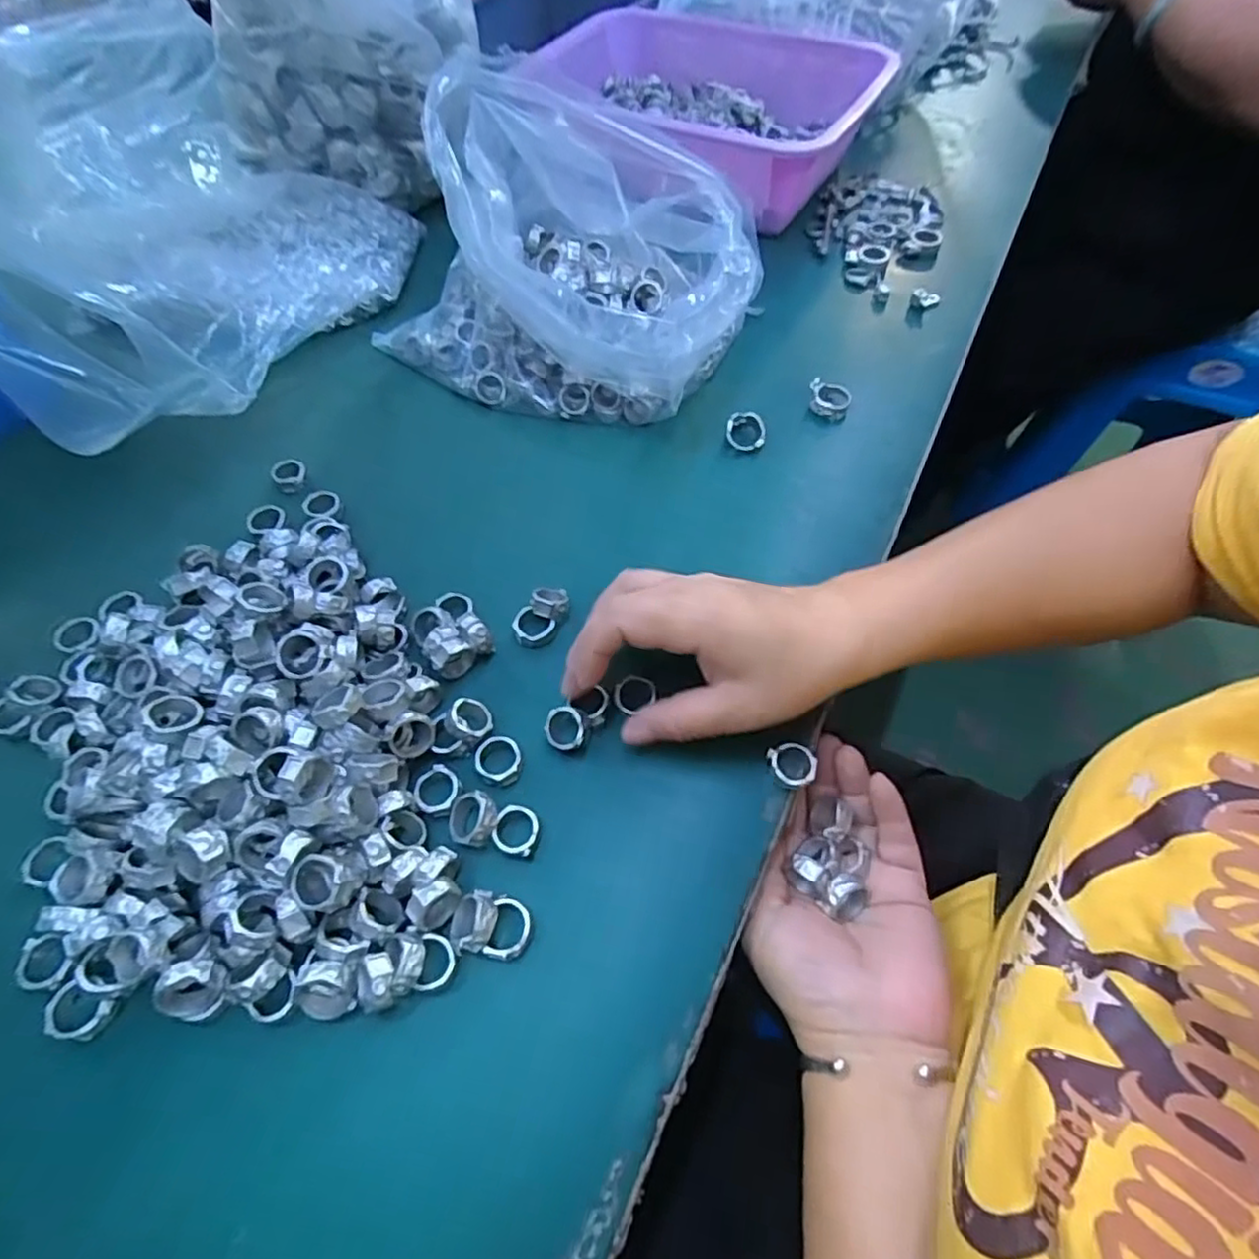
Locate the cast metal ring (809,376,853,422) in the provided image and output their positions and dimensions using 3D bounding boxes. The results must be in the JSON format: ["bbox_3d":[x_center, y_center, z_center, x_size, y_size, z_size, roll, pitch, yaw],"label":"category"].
[{"bbox_3d":[0.134,-0.157,0.444,0.027,0.019,0.026,-1,57,1],"label":"cast metal ring"}]

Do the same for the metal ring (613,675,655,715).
[{"bbox_3d":[0.003,0.031,0.328,0.020,0.005,0.019,-2,56,2],"label":"metal ring"}]

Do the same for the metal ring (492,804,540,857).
[{"bbox_3d":[-0.050,0.088,0.293,0.019,0.007,0.020,13,59,9],"label":"metal ring"}]

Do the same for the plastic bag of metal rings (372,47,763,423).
[{"bbox_3d":[-0.043,-0.247,0.444,0.257,0.146,0.168,25,61,16],"label":"plastic bag of metal rings"}]

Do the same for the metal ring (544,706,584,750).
[{"bbox_3d":[-0.031,0.047,0.316,0.019,0.012,0.019,-1,57,1],"label":"metal ring"}]

